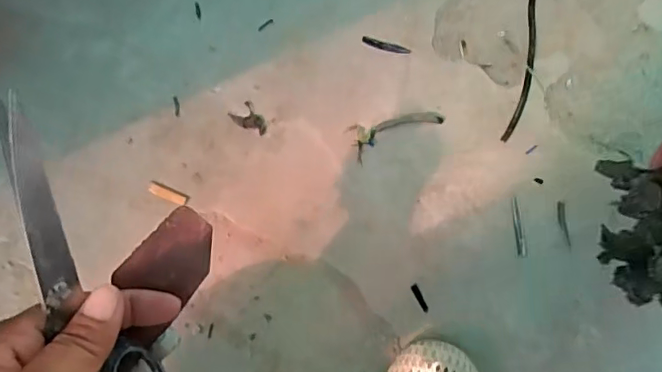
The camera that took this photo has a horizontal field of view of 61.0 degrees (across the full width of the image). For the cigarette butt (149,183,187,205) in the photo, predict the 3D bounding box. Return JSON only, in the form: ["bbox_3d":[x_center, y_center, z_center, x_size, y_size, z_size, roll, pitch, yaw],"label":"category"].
[{"bbox_3d":[-0.146,0.007,0.502,0.034,0.005,0.009,25,82,-10],"label":"cigarette butt"}]

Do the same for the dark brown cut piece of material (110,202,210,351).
[{"bbox_3d":[-0.083,0.044,0.278,0.036,0.006,0.067,40,73,-21],"label":"dark brown cut piece of material"}]

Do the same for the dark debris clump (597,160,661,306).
[{"bbox_3d":[0.245,0.037,0.445,0.074,0.059,0.096,-35,95,-8],"label":"dark debris clump"}]

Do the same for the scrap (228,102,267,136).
[{"bbox_3d":[-0.073,-0.060,0.516,0.022,0.004,0.033,-45,97,-11],"label":"scrap"}]

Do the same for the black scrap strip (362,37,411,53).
[{"bbox_3d":[0.053,-0.133,0.532,0.047,0.004,0.008,12,85,-11],"label":"black scrap strip"}]

